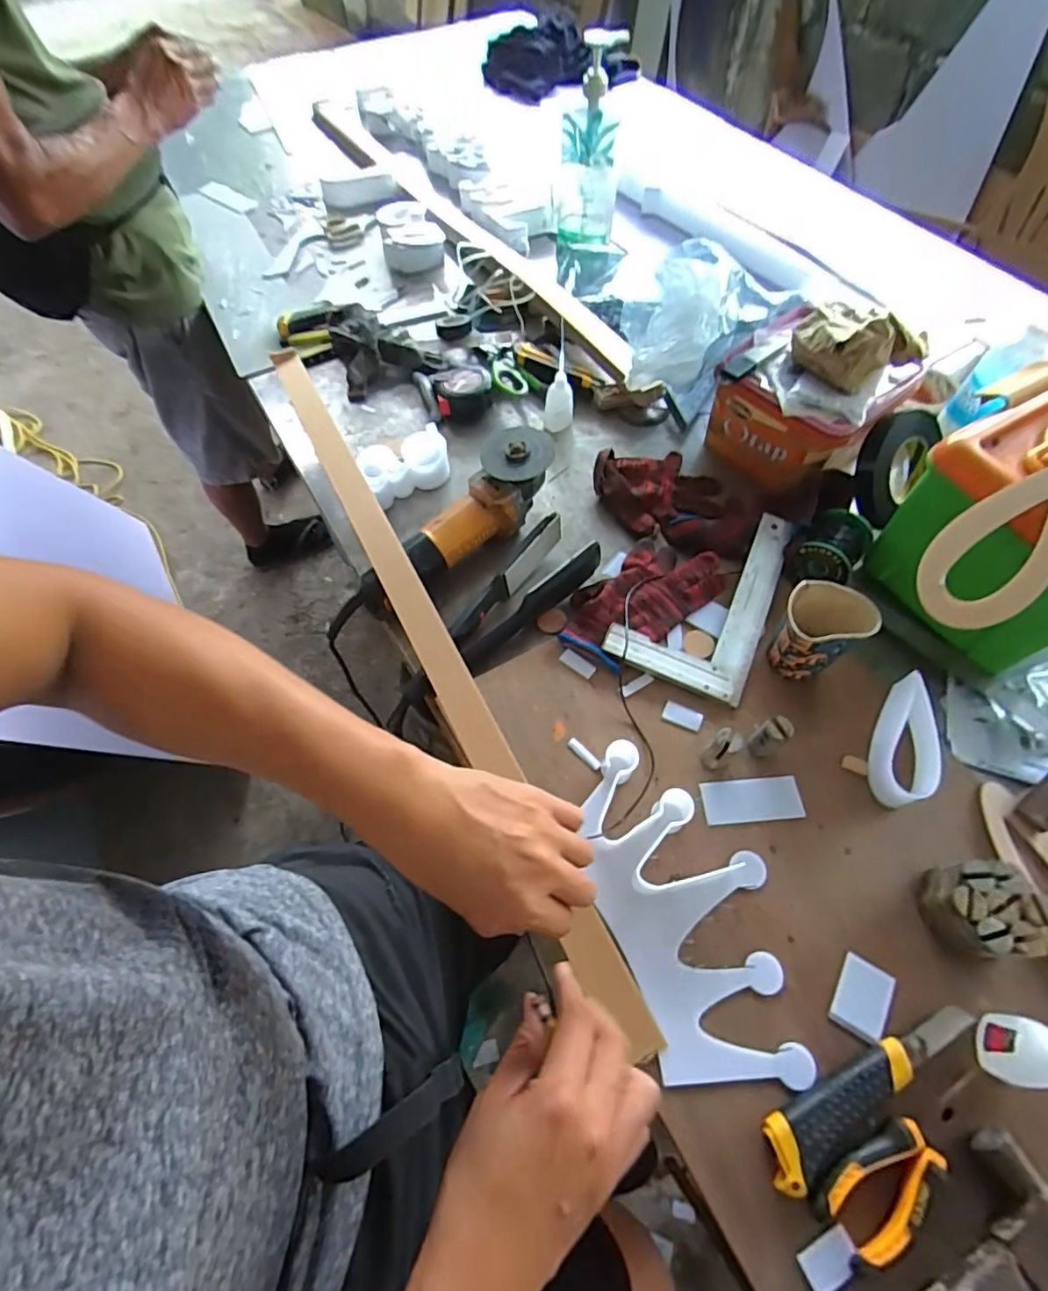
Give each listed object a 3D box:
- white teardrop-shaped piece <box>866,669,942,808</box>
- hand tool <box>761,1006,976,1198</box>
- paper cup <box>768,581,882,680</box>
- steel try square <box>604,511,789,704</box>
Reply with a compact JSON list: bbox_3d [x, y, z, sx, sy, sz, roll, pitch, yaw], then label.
[{"bbox_3d":[0.365,0.088,0.551,0.044,0.051,0.132,13,61,7],"label":"white teardrop-shaped piece"},{"bbox_3d":[0.266,0.334,0.429,0.198,0.019,0.042,-24,64,-13],"label":"hand tool"},{"bbox_3d":[0.291,-0.010,0.575,0.071,0.090,0.075,0,61,0],"label":"paper cup"},{"bbox_3d":[0.207,-0.065,0.648,0.148,0.018,0.255,23,63,12],"label":"steel try square"}]

